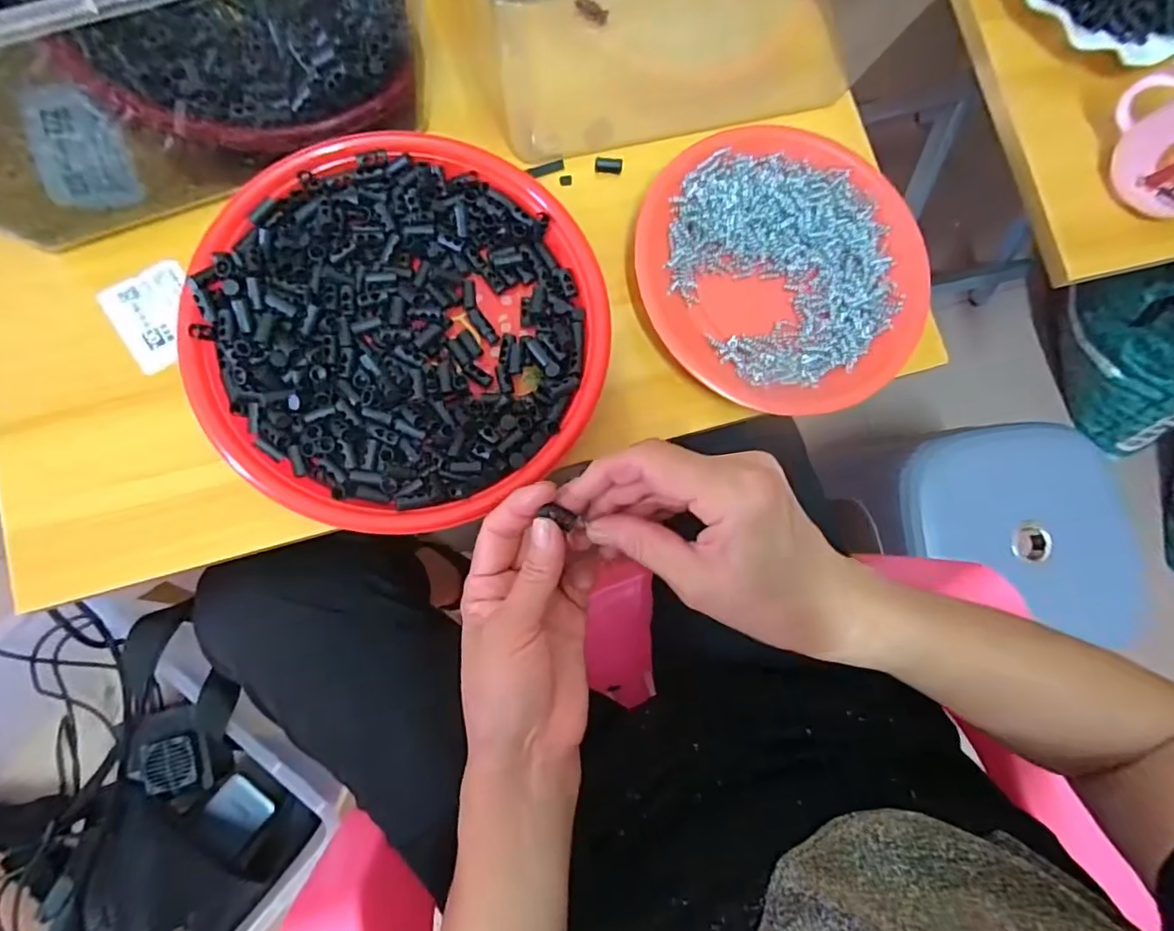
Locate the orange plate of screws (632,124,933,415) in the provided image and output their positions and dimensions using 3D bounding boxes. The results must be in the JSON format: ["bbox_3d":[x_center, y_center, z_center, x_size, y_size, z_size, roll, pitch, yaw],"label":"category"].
[{"bbox_3d":[0.132,-0.134,0.386,0.195,0.028,0.183,1,82,-7],"label":"orange plate of screws"}]

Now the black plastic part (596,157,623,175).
[{"bbox_3d":[0.015,-0.207,0.398,0.018,0.008,0.009,-2,82,-7],"label":"black plastic part"}]

